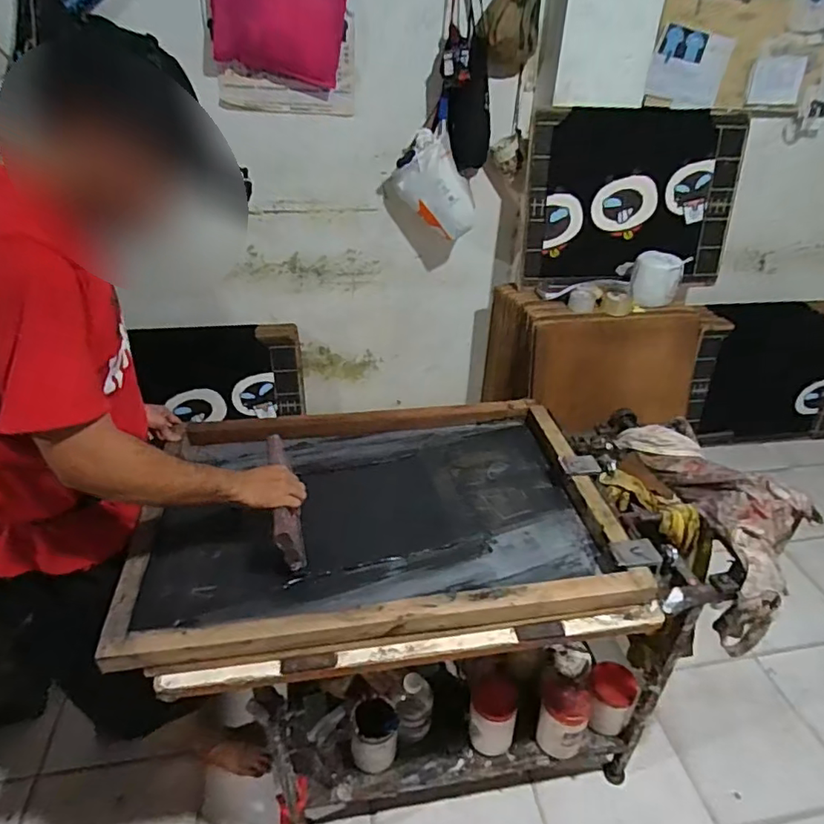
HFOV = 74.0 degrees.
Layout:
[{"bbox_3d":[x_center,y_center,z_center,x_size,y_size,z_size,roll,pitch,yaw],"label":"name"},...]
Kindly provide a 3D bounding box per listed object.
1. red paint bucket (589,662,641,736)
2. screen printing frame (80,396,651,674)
[{"bbox_3d":[0.459,0.662,1.267,0.098,0.125,0.099,1,34,-1],"label":"red paint bucket"},{"bbox_3d":[-0.067,0.175,1.078,0.842,0.069,0.598,-5,35,-8],"label":"screen printing frame"}]

